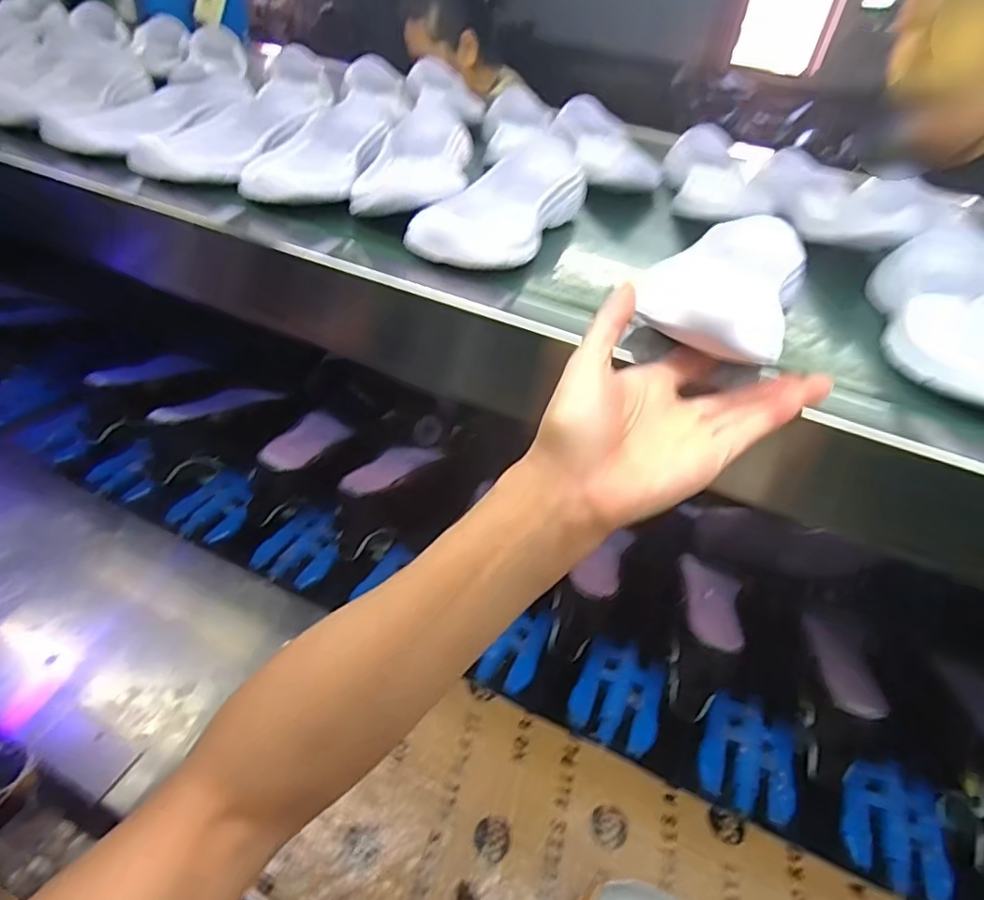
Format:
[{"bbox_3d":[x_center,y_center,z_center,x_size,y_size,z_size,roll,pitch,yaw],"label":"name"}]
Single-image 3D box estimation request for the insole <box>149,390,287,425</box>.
[{"bbox_3d":[-0.396,-0.067,0.832,0.057,0.013,0.202,25,25,18],"label":"insole"}]

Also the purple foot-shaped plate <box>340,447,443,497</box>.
[{"bbox_3d":[-0.133,0.023,0.772,0.057,0.009,0.202,22,21,15],"label":"purple foot-shaped plate"}]

